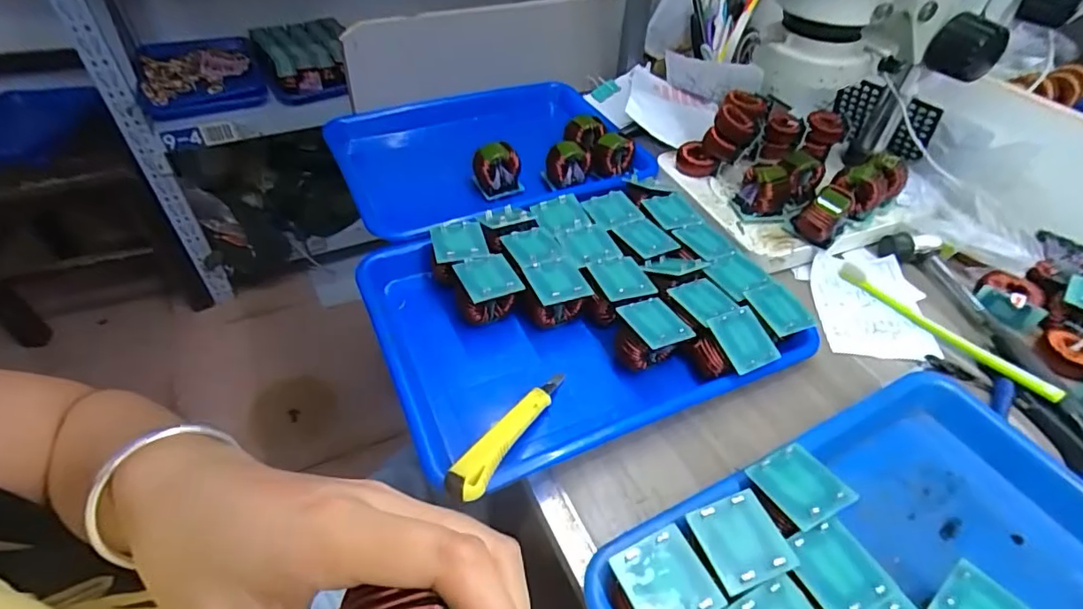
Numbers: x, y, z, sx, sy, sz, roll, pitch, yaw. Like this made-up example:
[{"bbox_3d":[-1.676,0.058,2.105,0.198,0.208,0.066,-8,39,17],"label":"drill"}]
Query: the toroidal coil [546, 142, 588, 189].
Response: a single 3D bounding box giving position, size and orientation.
[{"bbox_3d":[0.028,-0.155,0.594,0.041,0.051,0.026,0,46,-4],"label":"toroidal coil"}]

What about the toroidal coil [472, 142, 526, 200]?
[{"bbox_3d":[-0.048,-0.142,0.578,0.054,0.051,0.024,-19,50,-21],"label":"toroidal coil"}]

